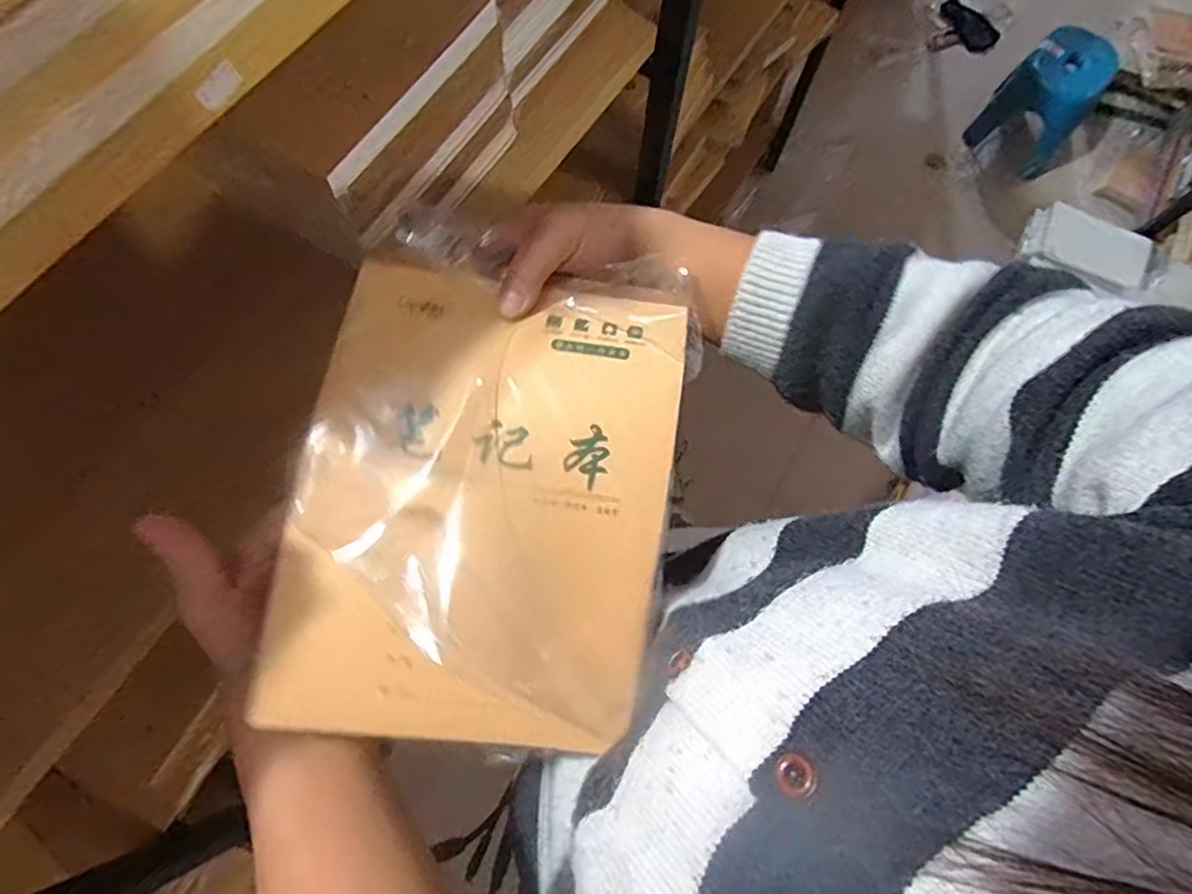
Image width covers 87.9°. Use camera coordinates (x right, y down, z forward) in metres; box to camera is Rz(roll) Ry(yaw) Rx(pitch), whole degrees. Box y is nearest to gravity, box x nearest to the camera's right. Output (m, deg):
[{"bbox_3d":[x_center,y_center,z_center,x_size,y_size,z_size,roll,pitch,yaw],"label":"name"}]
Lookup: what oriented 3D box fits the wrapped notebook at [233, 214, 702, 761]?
[{"bbox_3d":[-0.052,0.017,0.321,0.182,0.027,0.263,12,81,-6],"label":"wrapped notebook"}]

